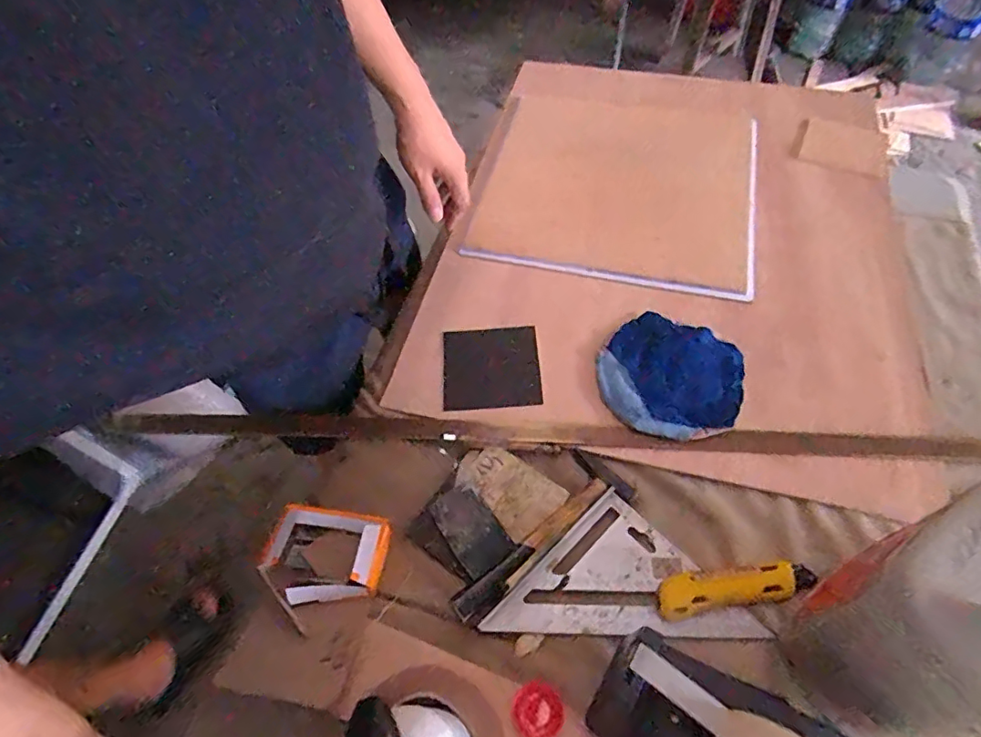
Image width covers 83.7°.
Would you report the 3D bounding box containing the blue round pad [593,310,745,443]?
[{"bbox_3d":[0.197,0.010,0.610,0.151,0.014,0.152,-1,57,1],"label":"blue round pad"}]

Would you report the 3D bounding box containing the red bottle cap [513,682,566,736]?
[{"bbox_3d":[0.038,0.276,0.441,0.038,0.007,0.040,-1,57,1],"label":"red bottle cap"}]

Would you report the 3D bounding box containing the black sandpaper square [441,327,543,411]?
[{"bbox_3d":[0.000,-0.002,0.640,0.111,0.006,0.110,-6,57,3],"label":"black sandpaper square"}]

